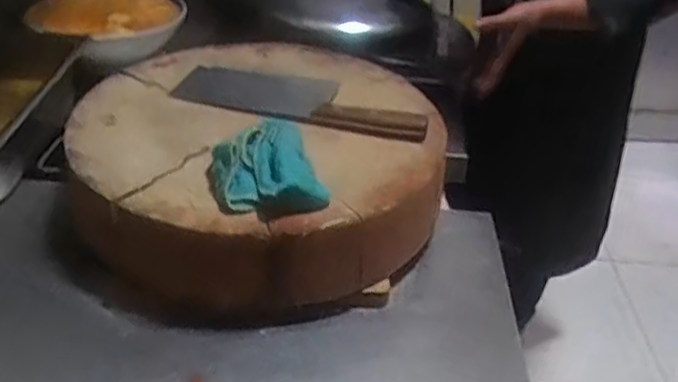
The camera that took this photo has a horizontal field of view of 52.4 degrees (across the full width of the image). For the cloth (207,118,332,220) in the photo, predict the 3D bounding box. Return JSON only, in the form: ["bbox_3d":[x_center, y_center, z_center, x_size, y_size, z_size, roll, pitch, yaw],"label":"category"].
[{"bbox_3d":[-0.070,-0.021,0.653,0.100,0.043,0.115,-11,36,-22],"label":"cloth"}]

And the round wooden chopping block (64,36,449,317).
[{"bbox_3d":[-0.092,-0.035,0.782,0.383,0.151,0.379,3,33,-2],"label":"round wooden chopping block"}]

